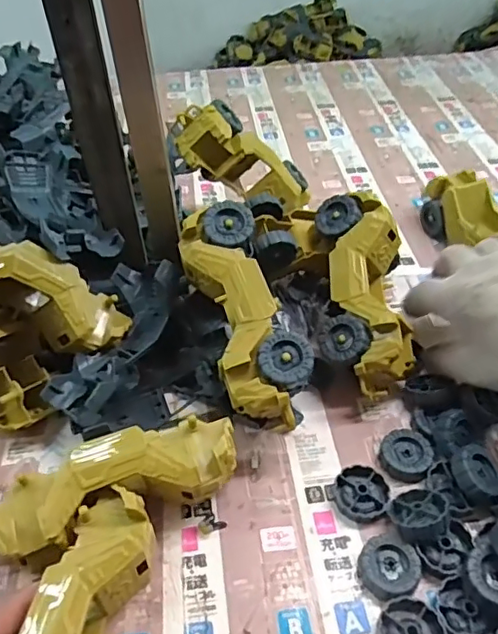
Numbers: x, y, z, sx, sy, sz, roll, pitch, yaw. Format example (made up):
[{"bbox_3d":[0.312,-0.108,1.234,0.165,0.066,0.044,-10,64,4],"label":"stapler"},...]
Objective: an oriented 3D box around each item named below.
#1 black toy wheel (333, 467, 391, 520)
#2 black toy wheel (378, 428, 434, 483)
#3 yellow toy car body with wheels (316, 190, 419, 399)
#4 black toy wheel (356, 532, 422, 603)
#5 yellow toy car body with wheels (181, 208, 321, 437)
[{"bbox_3d":[0.080,0.126,0.404,0.037,0.010,0.038,-2,45,2],"label":"black toy wheel"},{"bbox_3d":[0.118,0.104,0.426,0.037,0.011,0.039,-2,45,2],"label":"black toy wheel"},{"bbox_3d":[0.094,-0.021,0.469,0.072,0.057,0.164,-3,70,0],"label":"yellow toy car body with wheels"},{"bbox_3d":[0.090,0.161,0.367,0.039,0.013,0.037,-2,45,2],"label":"black toy wheel"},{"bbox_3d":[-0.006,0.004,0.433,0.060,0.079,0.167,-17,76,-14],"label":"yellow toy car body with wheels"}]

